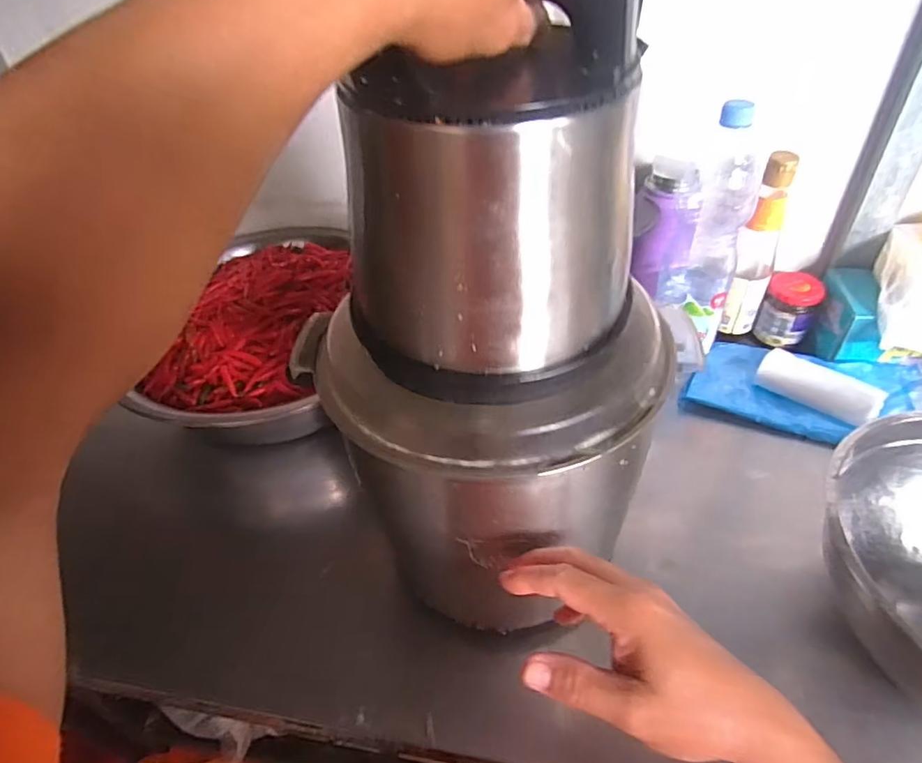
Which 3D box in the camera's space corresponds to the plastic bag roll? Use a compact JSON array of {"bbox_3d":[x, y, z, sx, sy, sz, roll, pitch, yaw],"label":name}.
[{"bbox_3d":[0.437,0.007,0.679,0.134,0.037,0.044,27,50,31],"label":"plastic bag roll"}]

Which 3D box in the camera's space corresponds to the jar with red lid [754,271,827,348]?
[{"bbox_3d":[0.455,-0.100,0.770,0.064,0.082,0.065,-2,41,2],"label":"jar with red lid"}]

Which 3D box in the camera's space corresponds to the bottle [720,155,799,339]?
[{"bbox_3d":[0.391,-0.173,0.726,0.048,0.240,0.055,20,46,26],"label":"bottle"}]

